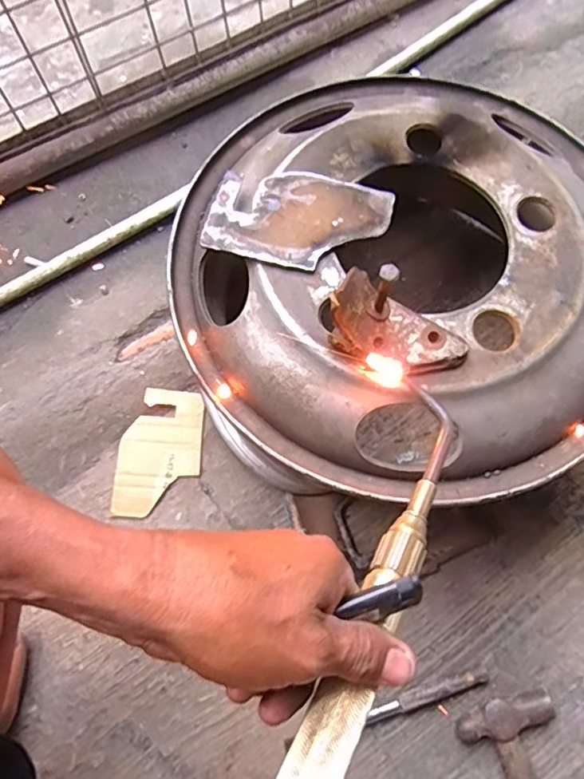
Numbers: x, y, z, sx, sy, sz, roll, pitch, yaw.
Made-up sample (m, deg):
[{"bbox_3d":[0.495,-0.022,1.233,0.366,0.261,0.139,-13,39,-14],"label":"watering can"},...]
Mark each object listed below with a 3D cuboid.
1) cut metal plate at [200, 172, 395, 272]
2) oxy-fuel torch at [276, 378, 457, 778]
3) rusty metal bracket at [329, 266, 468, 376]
[{"bbox_3d":[0.006,-0.143,0.455,0.144,0.007,0.091,12,70,7],"label":"cut metal plate"},{"bbox_3d":[0.033,0.117,0.272,0.045,0.038,0.318,27,53,11],"label":"oxy-fuel torch"},{"bbox_3d":[0.077,-0.043,0.397,0.097,0.042,0.055,28,73,12],"label":"rusty metal bracket"}]

